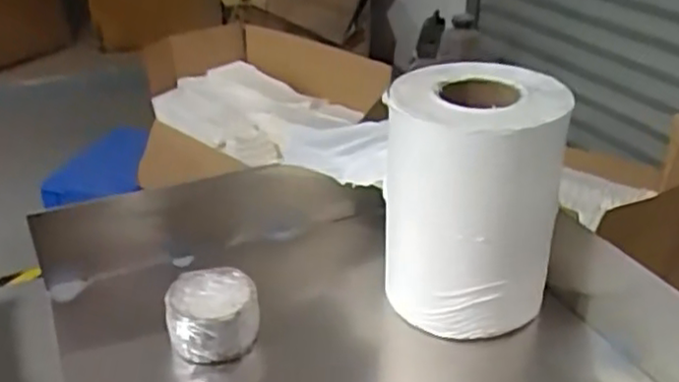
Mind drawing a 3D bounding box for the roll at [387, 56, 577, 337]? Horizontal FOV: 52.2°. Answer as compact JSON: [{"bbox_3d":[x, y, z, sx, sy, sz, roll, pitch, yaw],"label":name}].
[{"bbox_3d":[0.126,0.010,0.689,0.161,0.229,0.148,5,30,9],"label":"roll"}]

